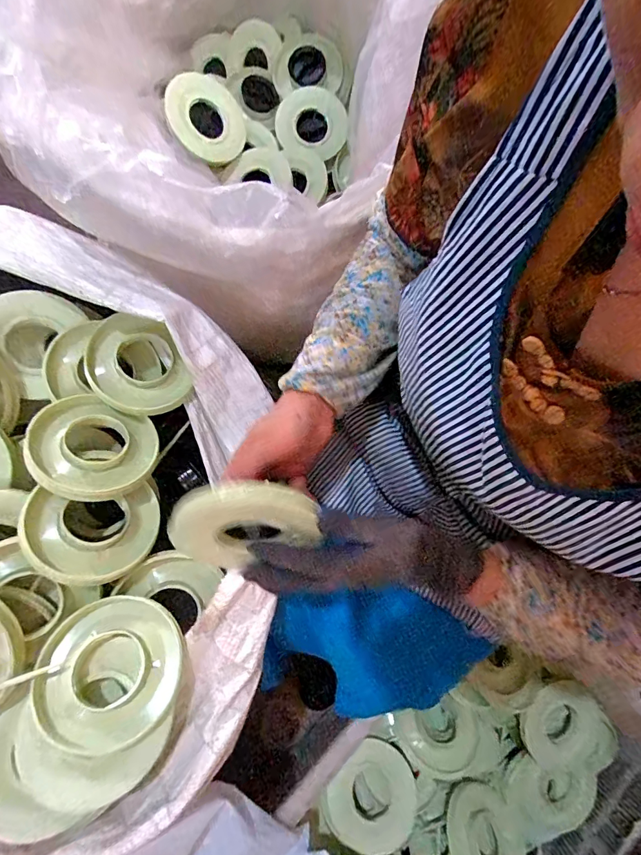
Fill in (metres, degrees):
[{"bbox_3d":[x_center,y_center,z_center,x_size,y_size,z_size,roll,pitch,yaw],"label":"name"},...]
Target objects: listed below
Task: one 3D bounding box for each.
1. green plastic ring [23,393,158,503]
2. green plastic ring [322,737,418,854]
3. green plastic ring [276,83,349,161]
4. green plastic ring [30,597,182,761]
[{"bbox_3d":[-0.263,0.028,0.470,0.132,0.044,0.124,18,46,-19],"label":"green plastic ring"},{"bbox_3d":[0.078,0.559,0.620,0.138,0.022,0.119,-36,59,-25],"label":"green plastic ring"},{"bbox_3d":[-0.017,-0.554,0.751,0.130,0.023,0.148,11,76,3],"label":"green plastic ring"},{"bbox_3d":[-0.206,0.233,0.399,0.121,0.017,0.127,-15,65,-19],"label":"green plastic ring"}]

